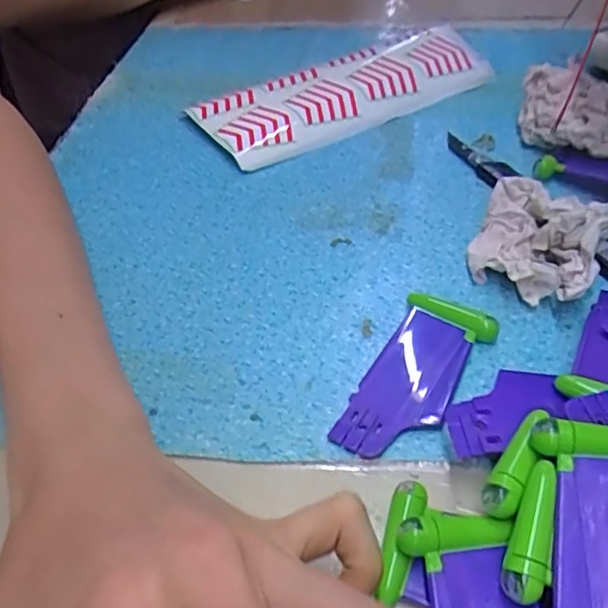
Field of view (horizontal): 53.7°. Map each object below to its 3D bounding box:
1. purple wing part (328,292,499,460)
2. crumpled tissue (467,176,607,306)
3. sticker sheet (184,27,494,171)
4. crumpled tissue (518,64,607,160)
[{"bbox_3d":[0.050,0.031,0.261,0.041,0.010,0.087,20,50,21],"label":"purple wing part"},{"bbox_3d":[0.114,-0.032,0.293,0.058,0.041,0.050,18,49,20],"label":"crumpled tissue"},{"bbox_3d":[0.041,-0.167,0.447,0.220,0.018,0.088,-33,53,-27],"label":"sticker sheet"},{"bbox_3d":[0.176,-0.114,0.370,0.097,0.042,0.047,31,54,29],"label":"crumpled tissue"}]

